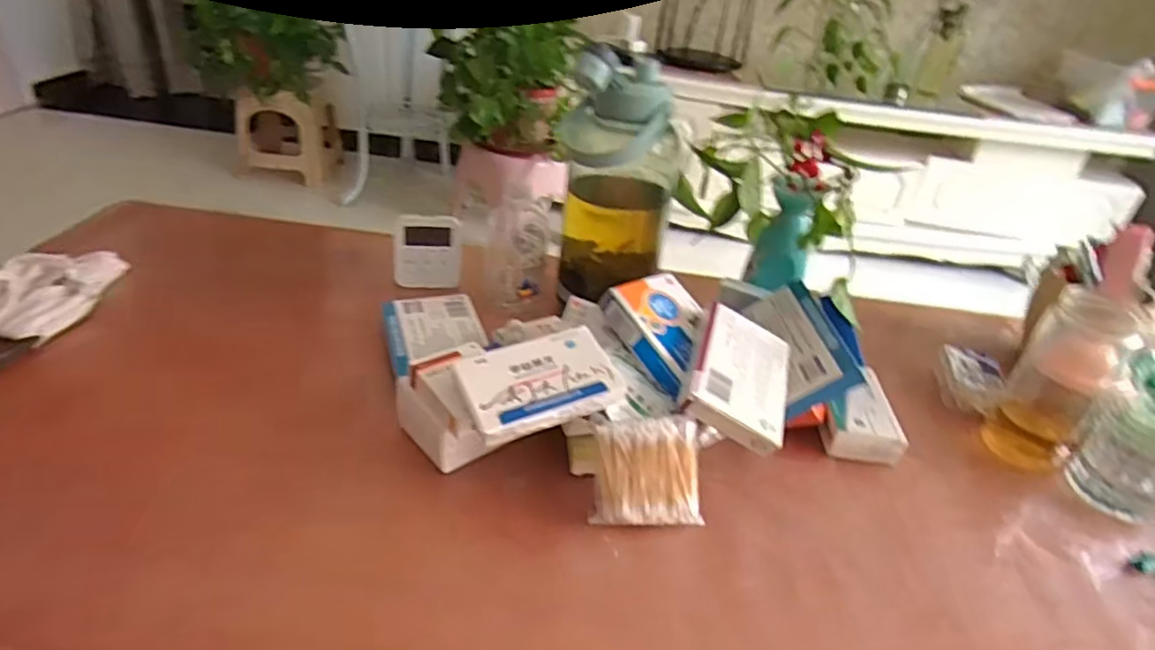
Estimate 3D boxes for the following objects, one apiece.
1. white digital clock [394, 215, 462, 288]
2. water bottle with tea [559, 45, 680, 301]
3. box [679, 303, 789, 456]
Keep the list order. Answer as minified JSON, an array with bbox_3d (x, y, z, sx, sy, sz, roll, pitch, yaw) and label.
[{"bbox_3d":[-0.172,-0.085,0.762,0.073,0.081,0.018,0,20,-14],"label":"white digital clock"},{"bbox_3d":[0.040,-0.144,0.672,0.113,0.240,0.120,7,32,0],"label":"water bottle with tea"},{"bbox_3d":[0.131,0.039,0.541,0.081,0.016,0.123,28,45,-3],"label":"box"}]

